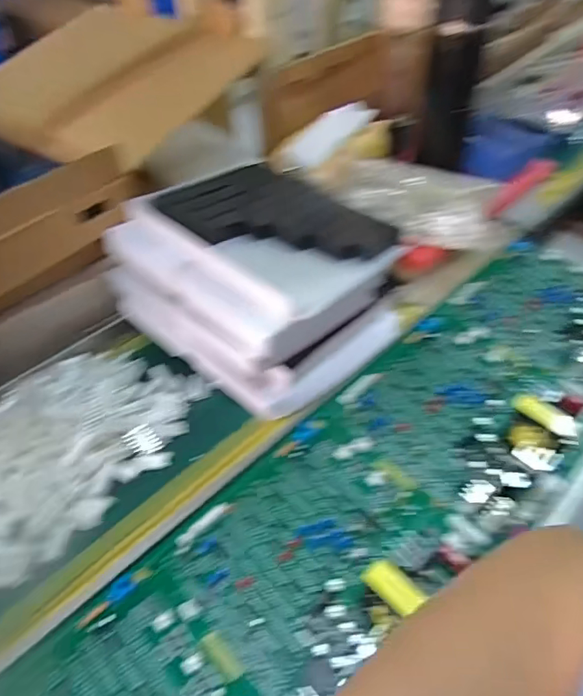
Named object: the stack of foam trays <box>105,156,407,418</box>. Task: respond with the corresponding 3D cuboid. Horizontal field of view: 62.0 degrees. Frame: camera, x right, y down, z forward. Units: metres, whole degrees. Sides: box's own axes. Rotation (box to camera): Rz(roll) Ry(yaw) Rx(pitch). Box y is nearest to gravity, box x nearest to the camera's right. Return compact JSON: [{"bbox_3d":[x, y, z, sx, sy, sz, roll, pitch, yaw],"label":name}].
[{"bbox_3d":[-0.025,-0.071,0.465,0.218,0.126,0.209,-37,55,-25],"label":"stack of foam trays"}]

